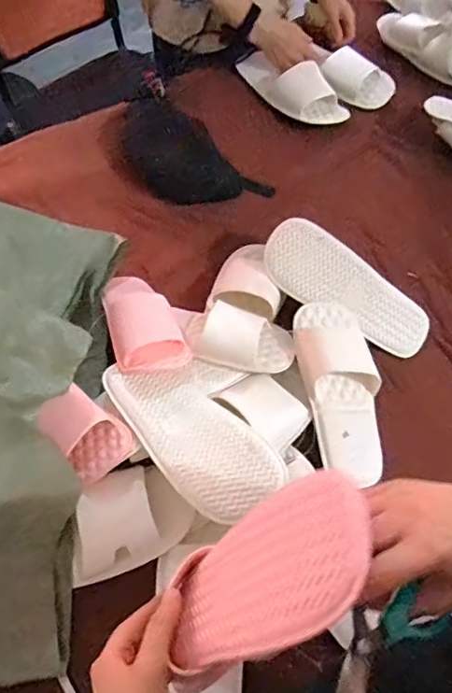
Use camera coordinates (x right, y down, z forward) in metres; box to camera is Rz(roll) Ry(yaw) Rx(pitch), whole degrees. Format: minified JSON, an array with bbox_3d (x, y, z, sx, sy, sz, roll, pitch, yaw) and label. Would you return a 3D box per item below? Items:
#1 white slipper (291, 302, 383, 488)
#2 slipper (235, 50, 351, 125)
[{"bbox_3d":[0.160,0.060,0.708,0.101,0.058,0.252,-7,61,-6],"label":"white slipper"},{"bbox_3d":[0.128,-0.514,1.031,0.092,0.056,0.229,-40,69,-21],"label":"slipper"}]

